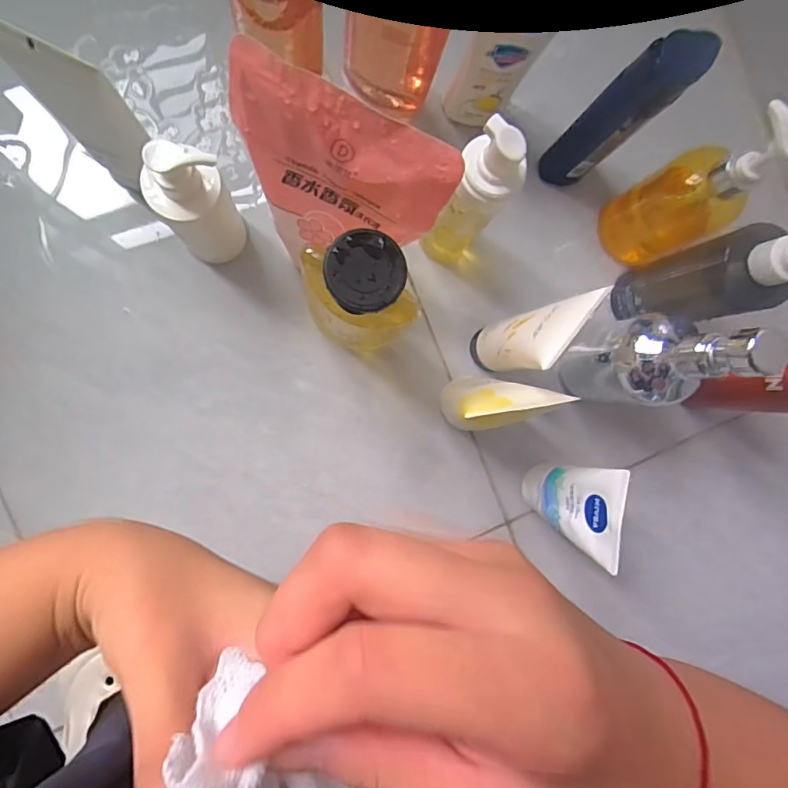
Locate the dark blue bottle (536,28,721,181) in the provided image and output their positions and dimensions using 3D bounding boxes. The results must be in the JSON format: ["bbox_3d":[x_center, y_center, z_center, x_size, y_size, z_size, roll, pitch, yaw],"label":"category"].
[{"bbox_3d":[0.175,-0.220,0.415,0.048,0.178,0.041,-40,95,-6],"label":"dark blue bottle"}]

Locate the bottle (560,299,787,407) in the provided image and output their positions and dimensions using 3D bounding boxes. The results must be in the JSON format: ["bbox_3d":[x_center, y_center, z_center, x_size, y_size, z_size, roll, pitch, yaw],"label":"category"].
[{"bbox_3d":[0.203,-0.028,0.384,0.060,0.177,0.071,2,90,-8],"label":"bottle"}]

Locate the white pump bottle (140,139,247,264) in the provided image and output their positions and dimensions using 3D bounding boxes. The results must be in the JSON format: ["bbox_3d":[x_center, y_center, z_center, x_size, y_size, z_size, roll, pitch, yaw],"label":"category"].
[{"bbox_3d":[-0.143,-0.132,0.383,0.053,0.161,0.047,-20,93,-7],"label":"white pump bottle"}]

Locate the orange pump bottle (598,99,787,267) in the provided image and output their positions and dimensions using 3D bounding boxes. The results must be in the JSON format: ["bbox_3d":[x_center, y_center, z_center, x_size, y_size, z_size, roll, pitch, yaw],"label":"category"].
[{"bbox_3d":[0.244,-0.159,0.416,0.055,0.195,0.065,-23,93,-7],"label":"orange pump bottle"}]

